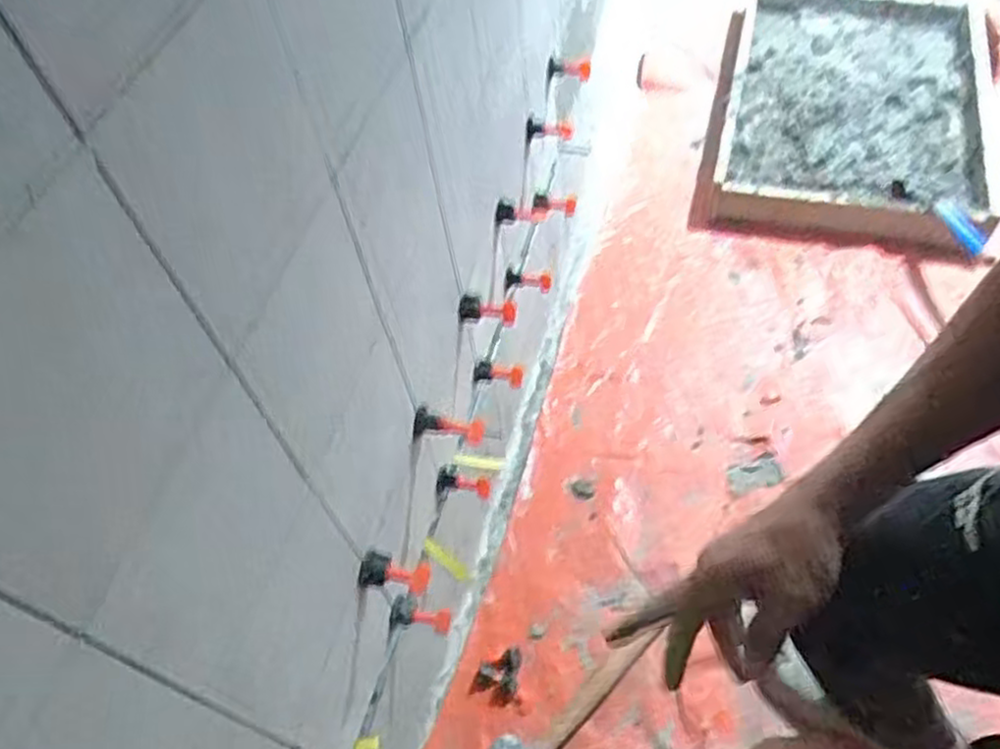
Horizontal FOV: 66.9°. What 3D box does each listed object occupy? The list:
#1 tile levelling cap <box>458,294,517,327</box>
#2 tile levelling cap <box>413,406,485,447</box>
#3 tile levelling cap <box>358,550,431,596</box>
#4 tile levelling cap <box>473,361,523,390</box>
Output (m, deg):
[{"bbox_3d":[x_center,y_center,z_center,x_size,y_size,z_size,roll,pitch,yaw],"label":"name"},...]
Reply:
[{"bbox_3d":[-0.015,-0.074,0.852,0.067,0.039,0.036,-2,55,4],"label":"tile levelling cap"},{"bbox_3d":[-0.051,0.048,0.751,0.066,0.032,0.033,-1,55,4],"label":"tile levelling cap"},{"bbox_3d":[-0.093,0.175,0.676,0.061,0.037,0.030,0,55,6],"label":"tile levelling cap"},{"bbox_3d":[-0.002,-0.003,0.956,0.062,0.030,0.031,-1,55,4],"label":"tile levelling cap"}]

